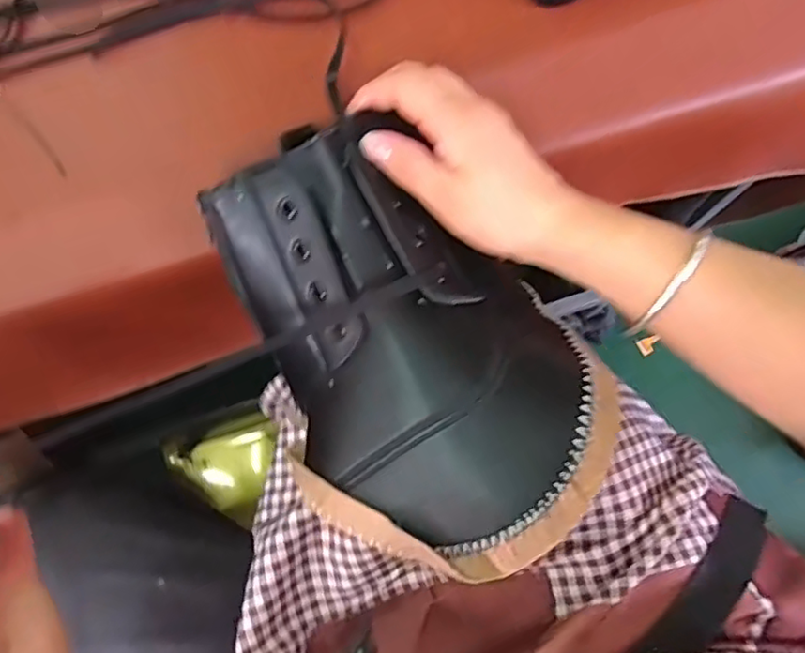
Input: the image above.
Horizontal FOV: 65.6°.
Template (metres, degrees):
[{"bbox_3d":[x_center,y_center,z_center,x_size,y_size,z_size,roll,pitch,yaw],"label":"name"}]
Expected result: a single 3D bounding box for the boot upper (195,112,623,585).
[{"bbox_3d":[0.007,0.008,0.316,0.148,0.058,0.220,-22,77,-7],"label":"boot upper"}]

